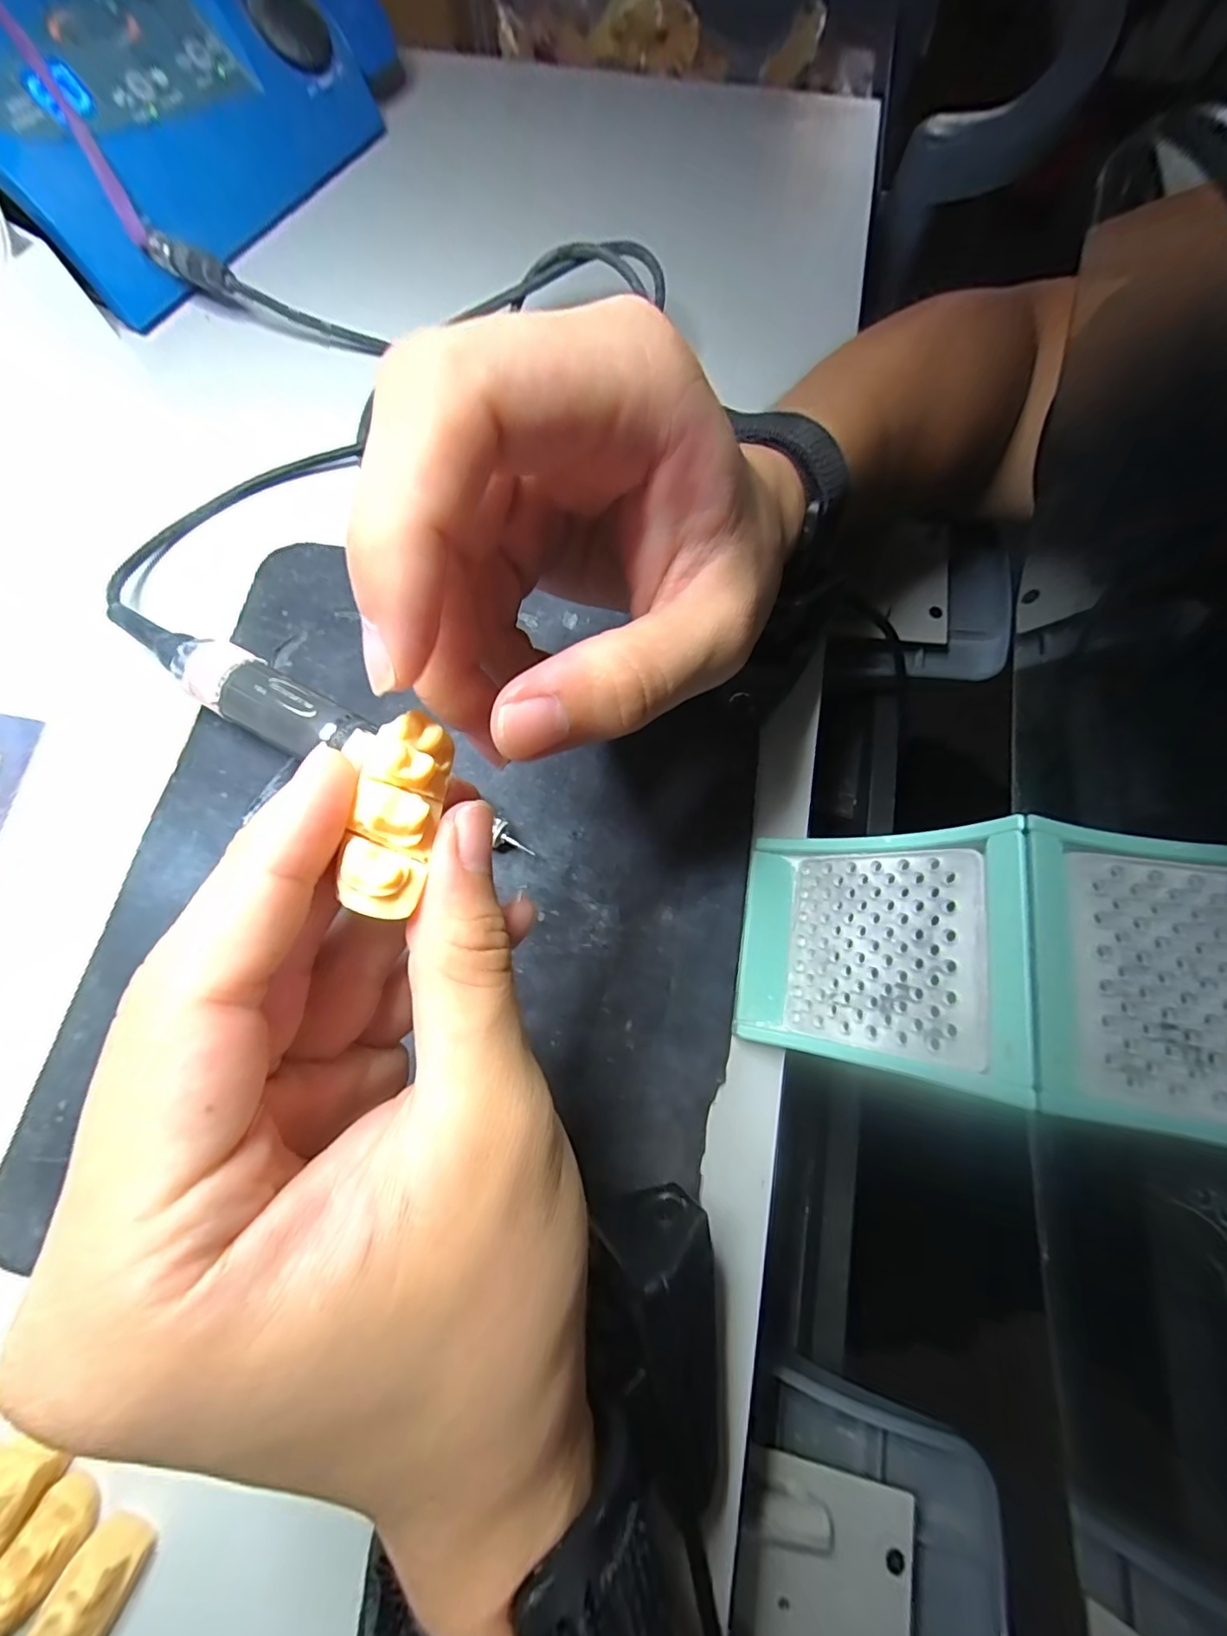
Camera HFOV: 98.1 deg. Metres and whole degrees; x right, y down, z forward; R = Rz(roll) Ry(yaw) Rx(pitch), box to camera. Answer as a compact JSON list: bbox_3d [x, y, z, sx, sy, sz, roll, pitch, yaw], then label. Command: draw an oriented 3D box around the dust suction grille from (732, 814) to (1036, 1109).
[{"bbox_3d":[0.083,0.041,0.174,0.013,0.087,0.072,21,71,-36],"label":"dust suction grille"}]

